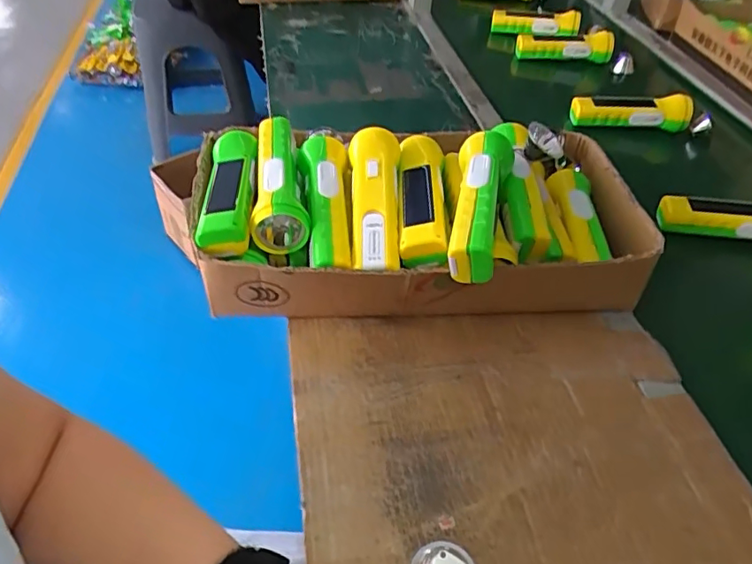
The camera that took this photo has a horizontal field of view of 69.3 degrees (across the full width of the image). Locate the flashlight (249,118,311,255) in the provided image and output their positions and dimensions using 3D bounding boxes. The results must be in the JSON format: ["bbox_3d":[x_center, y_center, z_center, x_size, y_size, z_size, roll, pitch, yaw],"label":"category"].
[{"bbox_3d":[-0.100,-0.099,0.535,0.047,0.052,0.169,-5,45,-11],"label":"flashlight"}]

